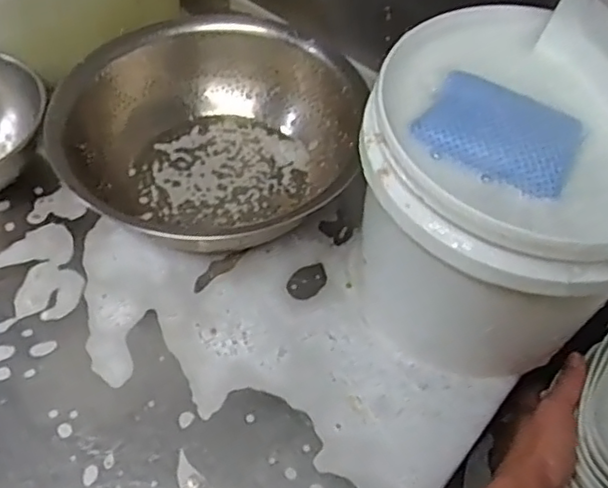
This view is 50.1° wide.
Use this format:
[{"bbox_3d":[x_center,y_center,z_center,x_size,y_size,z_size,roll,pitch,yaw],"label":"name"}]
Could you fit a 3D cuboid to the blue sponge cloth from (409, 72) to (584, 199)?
[{"bbox_3d":[0.128,-0.076,0.424,0.096,0.026,0.066,24,57,13],"label":"blue sponge cloth"}]

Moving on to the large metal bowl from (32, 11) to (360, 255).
[{"bbox_3d":[-0.092,-0.094,0.604,0.247,0.092,0.227,10,54,4],"label":"large metal bowl"}]

